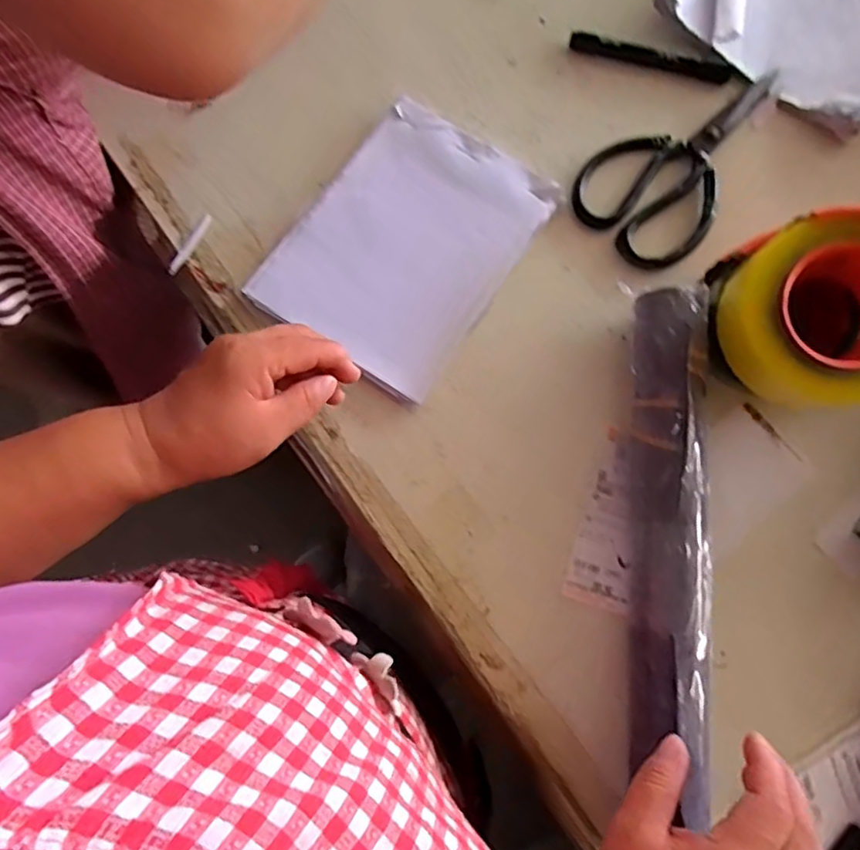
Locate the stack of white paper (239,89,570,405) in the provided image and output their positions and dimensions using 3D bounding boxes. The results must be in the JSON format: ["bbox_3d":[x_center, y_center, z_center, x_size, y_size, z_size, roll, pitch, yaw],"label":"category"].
[{"bbox_3d":[-0.016,-0.143,0.485,0.154,0.016,0.209,34,82,6],"label":"stack of white paper"}]

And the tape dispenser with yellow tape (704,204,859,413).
[{"bbox_3d":[0.281,-0.080,0.406,0.167,0.063,0.127,-12,80,-1],"label":"tape dispenser with yellow tape"}]

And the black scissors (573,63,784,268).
[{"bbox_3d":[0.204,-0.224,0.506,0.106,0.006,0.197,35,82,7],"label":"black scissors"}]

